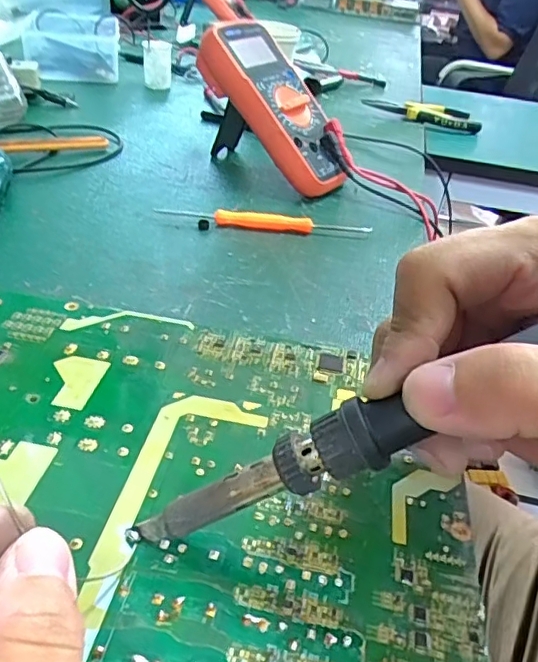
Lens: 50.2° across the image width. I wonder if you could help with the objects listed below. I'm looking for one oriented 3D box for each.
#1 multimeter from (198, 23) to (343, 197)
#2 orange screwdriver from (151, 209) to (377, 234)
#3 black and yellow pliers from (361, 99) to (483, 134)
[{"bbox_3d":[0.008,-0.201,0.525,0.078,0.044,0.170,-36,93,-42],"label":"multimeter"},{"bbox_3d":[-0.005,-0.091,0.468,0.172,0.012,0.017,7,37,0],"label":"orange screwdriver"},{"bbox_3d":[0.203,-0.292,0.760,0.156,0.019,0.040,17,38,13],"label":"black and yellow pliers"}]

